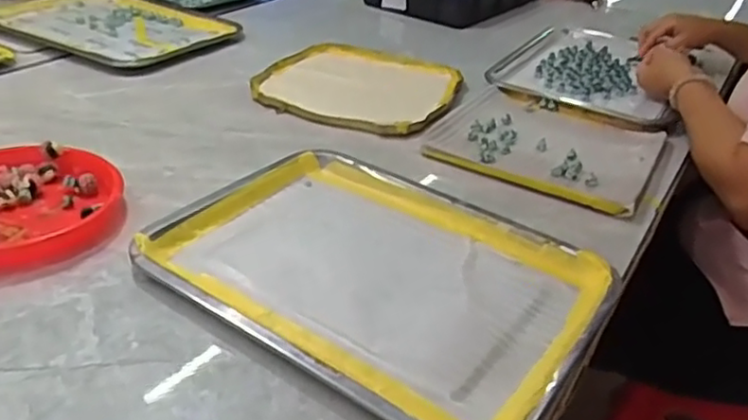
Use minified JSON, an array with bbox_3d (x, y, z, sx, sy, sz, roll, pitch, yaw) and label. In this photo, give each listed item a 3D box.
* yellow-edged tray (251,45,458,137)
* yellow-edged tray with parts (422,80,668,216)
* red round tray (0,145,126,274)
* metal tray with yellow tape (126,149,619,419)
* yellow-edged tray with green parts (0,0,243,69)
[{"bbox_3d":[-0.022,-0.170,0.900,0.256,0.021,0.257,15,34,17],"label":"yellow-edged tray"},{"bbox_3d":[0.205,-0.083,0.783,0.245,0.017,0.238,19,35,22],"label":"yellow-edged tray with parts"},{"bbox_3d":[-0.325,-0.011,0.586,0.172,0.026,0.166,-19,39,-31],"label":"red round tray"},{"bbox_3d":[0.001,0.044,0.545,0.346,0.016,0.255,24,37,28],"label":"metal tray with yellow tape"},{"bbox_3d":[-0.437,-0.301,1.051,0.380,0.017,0.252,21,36,24],"label":"yellow-edged tray with green parts"}]

